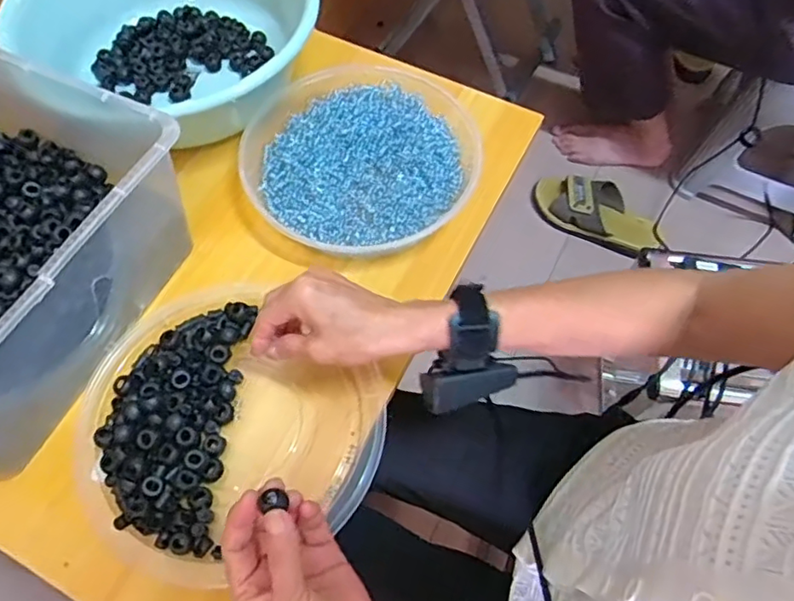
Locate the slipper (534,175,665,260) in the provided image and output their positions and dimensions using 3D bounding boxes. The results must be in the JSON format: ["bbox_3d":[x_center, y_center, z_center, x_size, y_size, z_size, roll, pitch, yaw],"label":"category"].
[{"bbox_3d":[0.390,-0.175,1.131,0.255,0.063,0.114,28,66,12],"label":"slipper"}]

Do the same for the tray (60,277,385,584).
[{"bbox_3d":[-0.143,0.098,0.457,0.239,0.031,0.214,37,68,16],"label":"tray"}]

